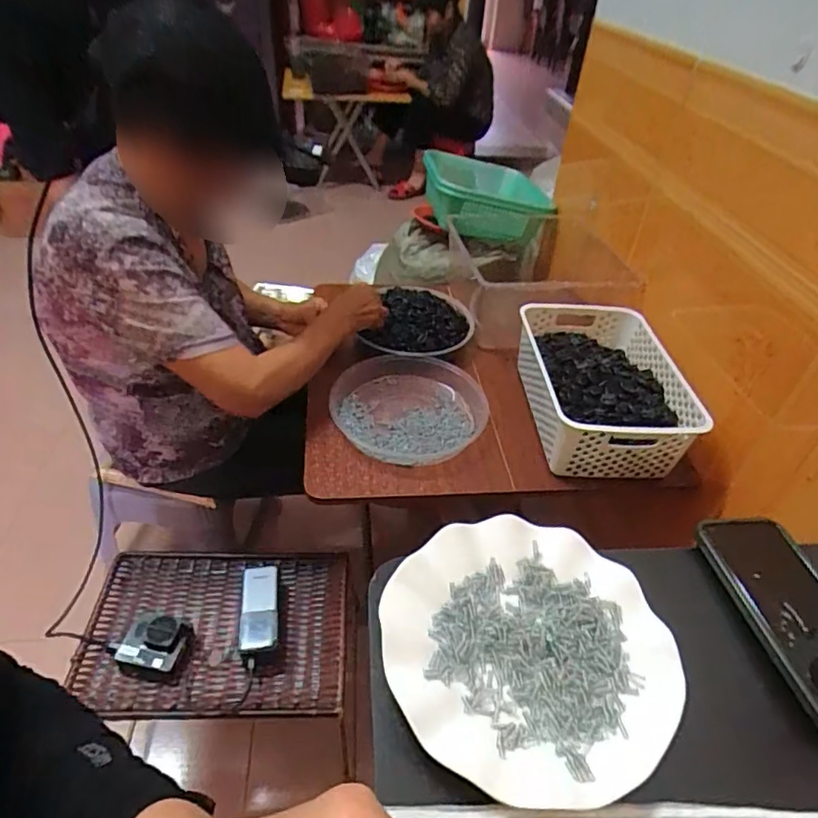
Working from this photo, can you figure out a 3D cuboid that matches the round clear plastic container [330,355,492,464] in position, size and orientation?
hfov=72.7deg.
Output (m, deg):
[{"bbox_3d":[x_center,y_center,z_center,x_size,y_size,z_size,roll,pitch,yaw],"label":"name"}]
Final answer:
[{"bbox_3d":[0.005,-0.012,0.850,0.215,0.048,0.215,2,41,-2],"label":"round clear plastic container"}]

